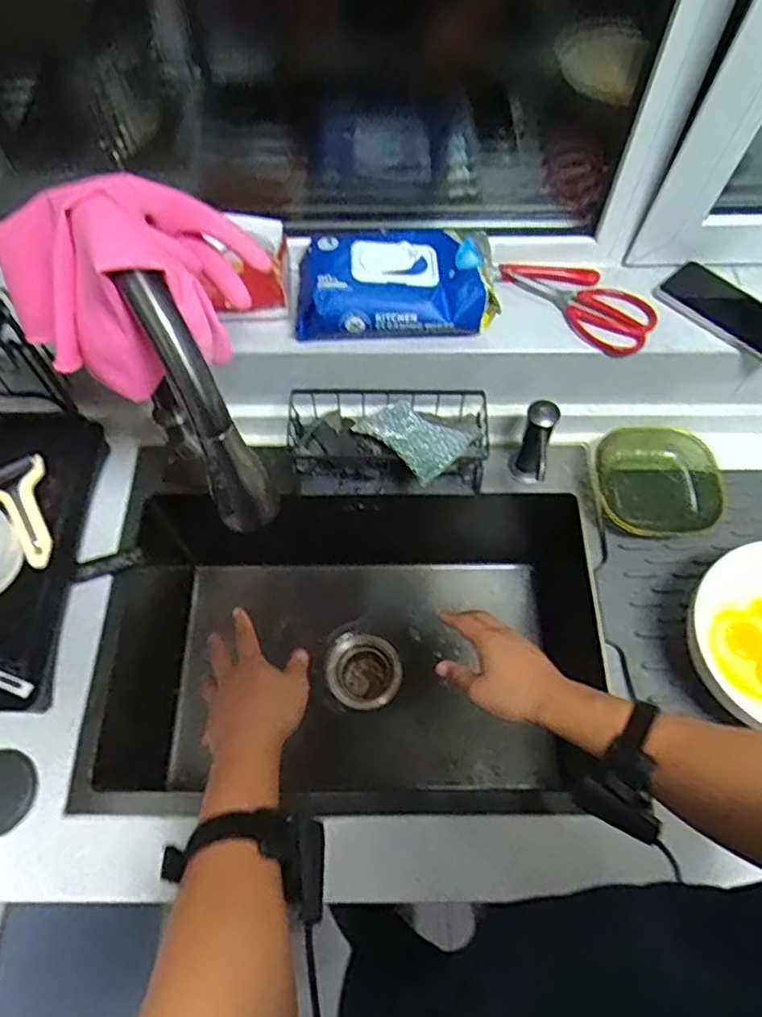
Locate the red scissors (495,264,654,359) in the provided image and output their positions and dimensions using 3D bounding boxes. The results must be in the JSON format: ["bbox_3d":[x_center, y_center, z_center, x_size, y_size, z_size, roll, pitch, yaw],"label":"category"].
[{"bbox_3d":[0.243,-0.256,0.780,0.181,0.023,0.087,41,70,19],"label":"red scissors"}]

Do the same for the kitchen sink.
[{"bbox_3d":[-0.025,0.164,0.861,0.631,0.265,0.427,-1,63,0],"label":"kitchen sink"}]

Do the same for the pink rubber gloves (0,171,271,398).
[{"bbox_3d":[-0.179,-0.161,0.469,0.193,0.125,0.128,-14,64,-7],"label":"pink rubber gloves"}]

